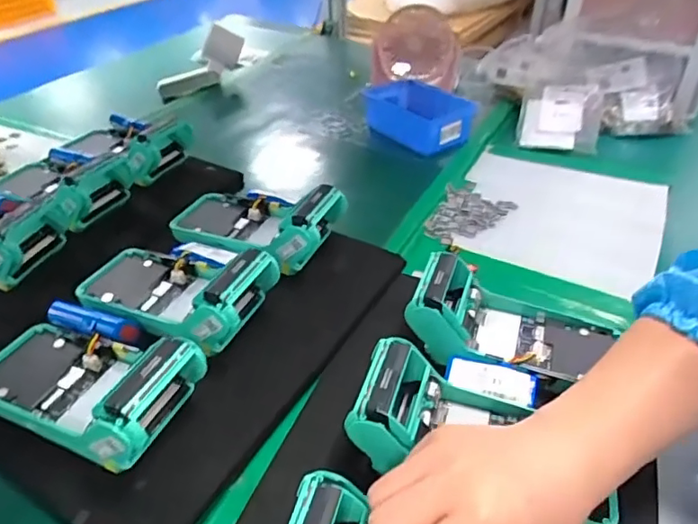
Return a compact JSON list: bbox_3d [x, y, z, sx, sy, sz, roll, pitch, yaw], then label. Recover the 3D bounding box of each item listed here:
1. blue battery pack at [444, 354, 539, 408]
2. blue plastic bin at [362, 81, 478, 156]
[{"bbox_3d":[0.107,0.088,0.405,0.066,0.013,0.029,13,39,16],"label":"blue battery pack"},{"bbox_3d":[0.094,-0.211,0.785,0.158,0.072,0.085,31,46,33],"label":"blue plastic bin"}]

